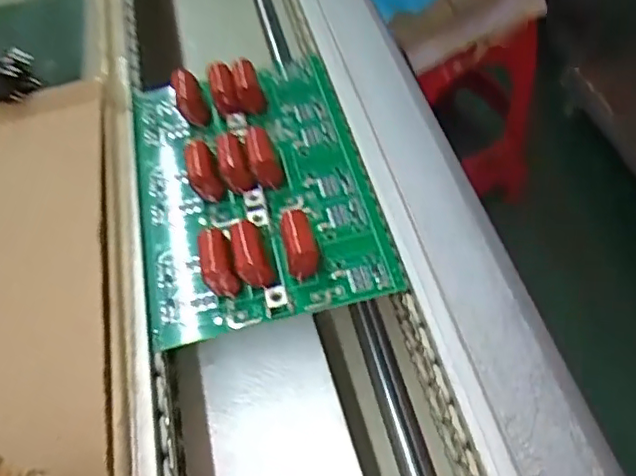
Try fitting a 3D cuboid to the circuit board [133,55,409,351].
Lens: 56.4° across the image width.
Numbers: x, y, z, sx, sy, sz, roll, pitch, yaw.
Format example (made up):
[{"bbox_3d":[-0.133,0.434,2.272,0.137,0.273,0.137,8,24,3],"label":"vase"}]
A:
[{"bbox_3d":[-0.039,-0.040,0.327,0.120,0.026,0.182,-14,54,-5],"label":"circuit board"}]

